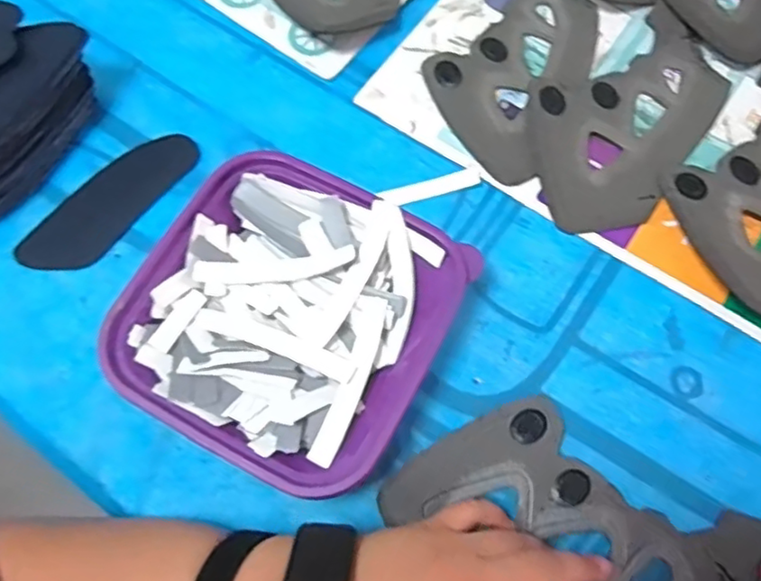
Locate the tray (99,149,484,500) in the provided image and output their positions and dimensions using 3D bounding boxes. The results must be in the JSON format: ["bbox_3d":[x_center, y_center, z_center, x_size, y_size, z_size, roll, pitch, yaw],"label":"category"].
[{"bbox_3d":[-0.056,0.018,0.393,0.178,0.048,0.177,26,70,12],"label":"tray"}]

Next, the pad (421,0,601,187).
[{"bbox_3d":[0.106,-0.184,0.485,0.108,0.010,0.205,27,70,12],"label":"pad"}]

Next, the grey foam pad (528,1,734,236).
[{"bbox_3d":[0.178,-0.133,0.462,0.115,0.015,0.200,34,72,14],"label":"grey foam pad"}]

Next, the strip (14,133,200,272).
[{"bbox_3d":[-0.189,-0.063,0.442,0.052,0.005,0.136,35,72,15],"label":"strip"}]

